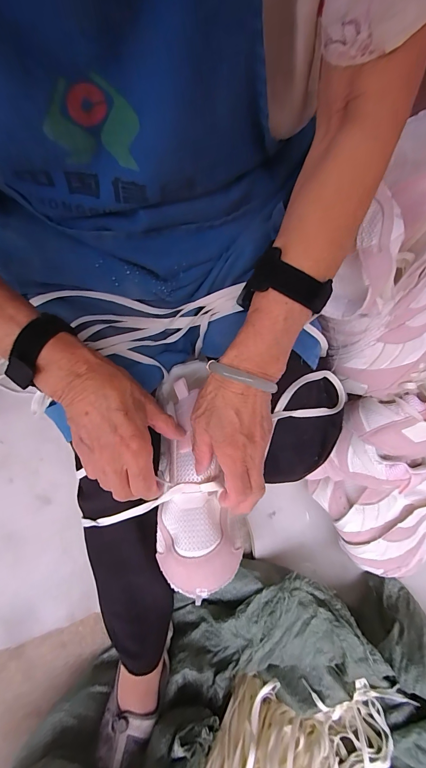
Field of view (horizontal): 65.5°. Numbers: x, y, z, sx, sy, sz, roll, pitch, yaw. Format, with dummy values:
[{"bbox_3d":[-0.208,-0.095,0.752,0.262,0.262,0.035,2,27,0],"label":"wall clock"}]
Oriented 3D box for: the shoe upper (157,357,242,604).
[{"bbox_3d":[-0.027,0.083,0.354,0.078,0.051,0.239,-9,63,-2],"label":"shoe upper"}]

